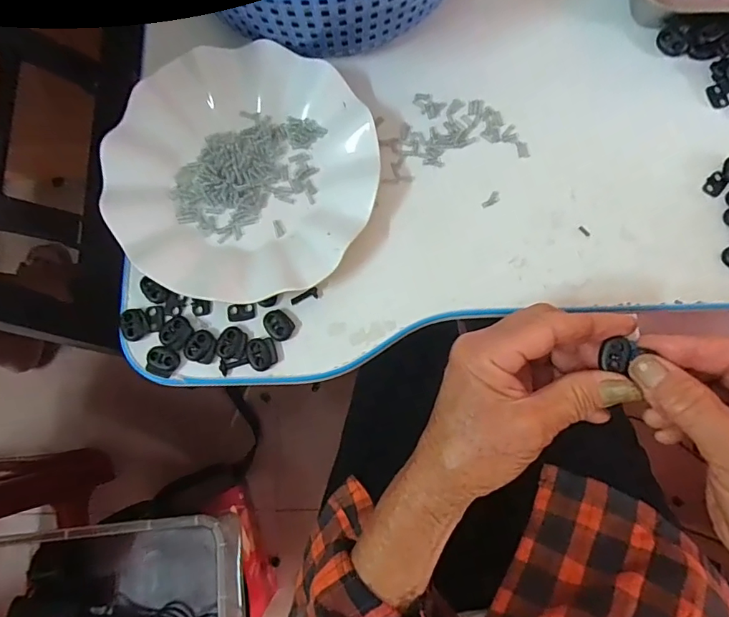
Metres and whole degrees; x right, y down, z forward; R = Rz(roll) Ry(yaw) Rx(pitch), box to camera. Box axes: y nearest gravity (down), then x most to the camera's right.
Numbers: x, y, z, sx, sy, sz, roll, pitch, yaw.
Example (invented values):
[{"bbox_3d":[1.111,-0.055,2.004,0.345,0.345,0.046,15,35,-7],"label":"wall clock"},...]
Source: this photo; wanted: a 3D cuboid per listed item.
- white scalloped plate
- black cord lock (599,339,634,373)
[{"bbox_3d":[-0.084,-0.093,0.333,0.178,0.029,0.174,0,79,2],"label":"white scalloped plate"},{"bbox_3d":[0.134,0.023,0.257,0.017,0.008,0.015,8,94,16],"label":"black cord lock"}]

